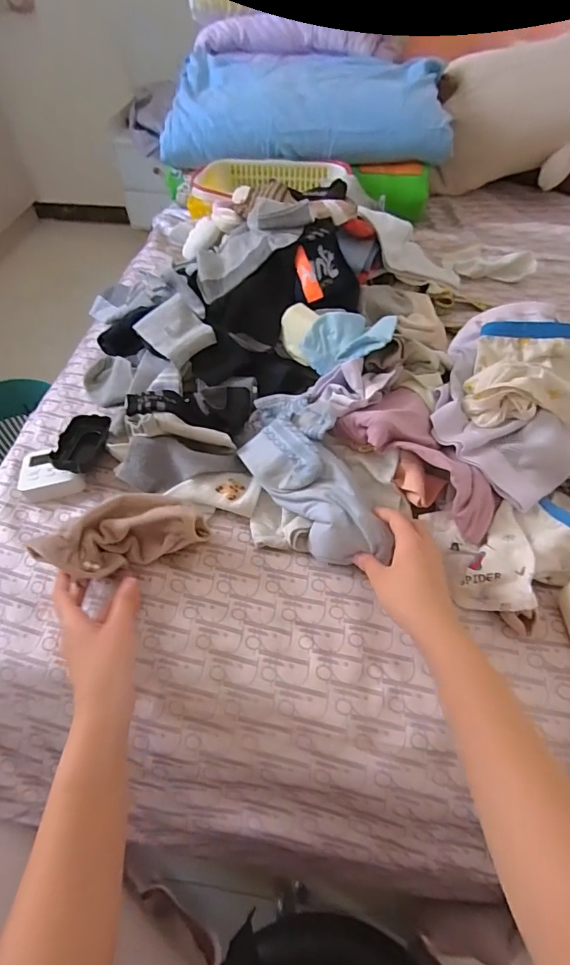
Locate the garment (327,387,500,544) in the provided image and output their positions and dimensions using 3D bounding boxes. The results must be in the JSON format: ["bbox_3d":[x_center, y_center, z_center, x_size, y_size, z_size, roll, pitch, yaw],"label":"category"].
[{"bbox_3d":[0.168,-0.039,0.511,0.108,0.058,0.197,-36,61,-23],"label":"garment"}]

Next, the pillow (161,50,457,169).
[{"bbox_3d":[0.037,-0.783,0.938,0.557,0.111,0.332,1,54,1],"label":"pillow"}]

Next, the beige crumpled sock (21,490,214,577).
[{"bbox_3d":[-0.170,0.054,0.482,0.169,0.066,0.064,-13,54,-17],"label":"beige crumpled sock"}]

